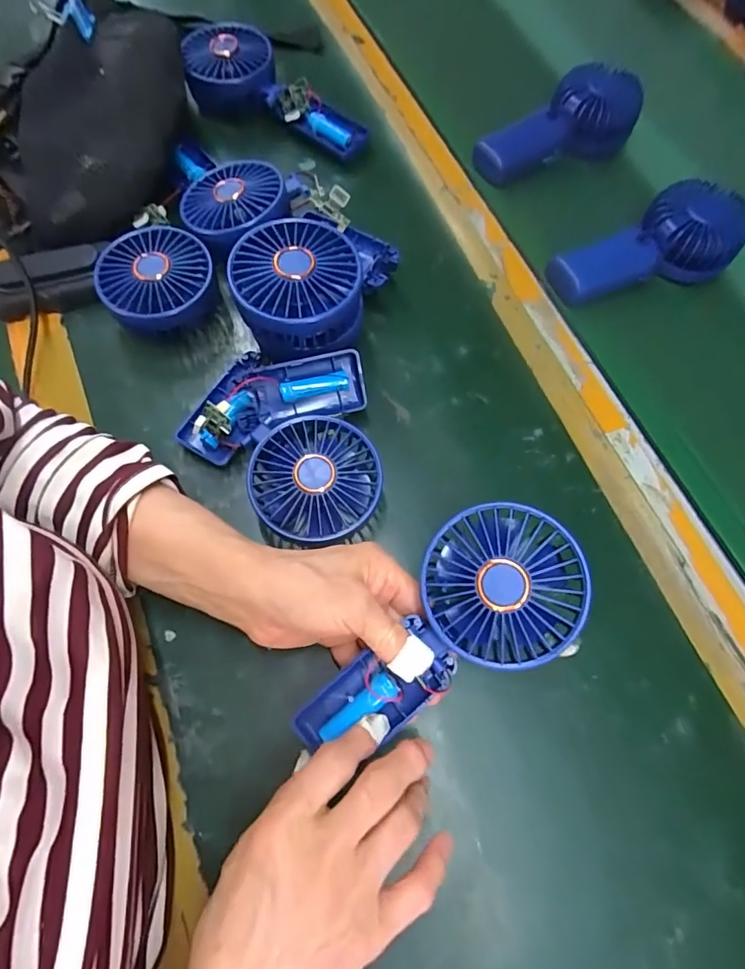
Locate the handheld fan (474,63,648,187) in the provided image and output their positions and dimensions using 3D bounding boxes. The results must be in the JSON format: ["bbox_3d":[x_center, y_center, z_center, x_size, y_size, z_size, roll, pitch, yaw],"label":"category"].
[{"bbox_3d":[0.179,-0.363,0.494,0.177,0.050,0.076,-25,72,-9],"label":"handheld fan"}]

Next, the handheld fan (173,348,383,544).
[{"bbox_3d":[-0.062,-0.030,0.348,0.139,0.057,0.134,0,70,-1],"label":"handheld fan"}]

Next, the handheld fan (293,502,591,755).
[{"bbox_3d":[0.035,0.084,0.272,0.176,0.026,0.080,-41,74,9],"label":"handheld fan"}]

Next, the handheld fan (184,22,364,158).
[{"bbox_3d":[-0.095,-0.377,0.474,0.197,0.043,0.093,29,72,9],"label":"handheld fan"}]

